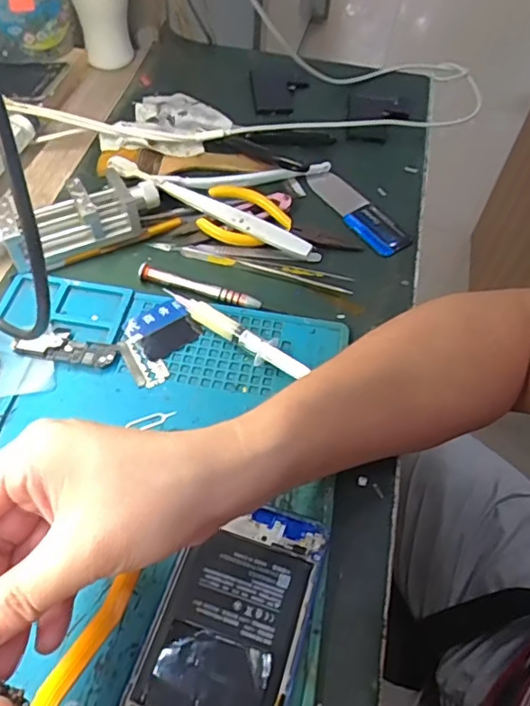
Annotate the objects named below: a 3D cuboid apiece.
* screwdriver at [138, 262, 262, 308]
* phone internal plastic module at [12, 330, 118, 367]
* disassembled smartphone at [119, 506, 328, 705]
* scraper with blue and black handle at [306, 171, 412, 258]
[{"bbox_3d":[-0.049,-0.049,0.416,0.095,0.009,0.009,18,56,8],"label":"screwdriver"},{"bbox_3d":[-0.133,-0.004,0.374,0.065,0.005,0.024,9,55,2],"label":"phone internal plastic module"},{"bbox_3d":[-0.023,0.152,0.272,0.073,0.010,0.158,17,56,8],"label":"disassembled smartphone"},{"bbox_3d":[0.077,-0.119,0.475,0.035,0.011,0.106,-31,63,-23],"label":"scraper with blue and black handle"}]

